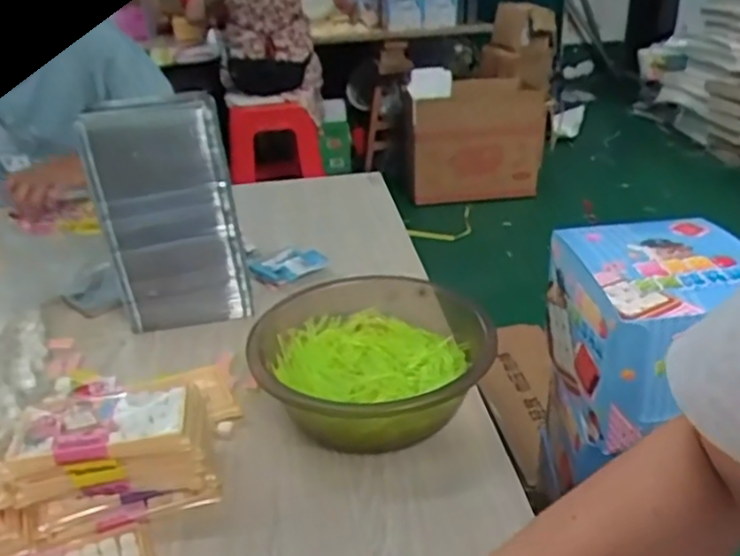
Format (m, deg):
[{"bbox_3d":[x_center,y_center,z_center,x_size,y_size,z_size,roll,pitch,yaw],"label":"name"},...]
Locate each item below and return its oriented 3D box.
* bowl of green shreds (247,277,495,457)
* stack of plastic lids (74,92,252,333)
[{"bbox_3d":[0.001,0.080,0.644,0.203,0.076,0.210,-2,27,1],"label":"bowl of green shreds"},{"bbox_3d":[-0.219,-0.068,0.763,0.143,0.240,0.060,-7,27,-8],"label":"stack of plastic lids"}]

